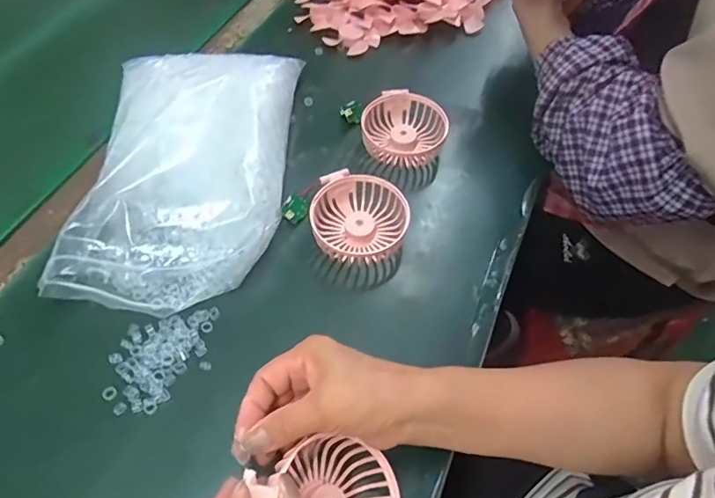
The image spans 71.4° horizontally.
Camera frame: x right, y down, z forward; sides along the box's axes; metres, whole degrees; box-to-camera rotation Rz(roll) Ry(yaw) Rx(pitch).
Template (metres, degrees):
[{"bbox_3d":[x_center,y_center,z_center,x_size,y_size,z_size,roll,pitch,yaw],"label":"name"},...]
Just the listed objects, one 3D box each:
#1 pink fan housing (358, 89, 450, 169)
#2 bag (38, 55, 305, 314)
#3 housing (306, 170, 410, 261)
[{"bbox_3d":[0.049,-0.128,0.527,0.087,0.032,0.088,-6,56,-5],"label":"pink fan housing"},{"bbox_3d":[-0.157,-0.085,0.470,0.175,0.068,0.294,1,56,0],"label":"bag"},{"bbox_3d":[0.001,-0.025,0.464,0.091,0.040,0.088,29,60,17],"label":"housing"}]

